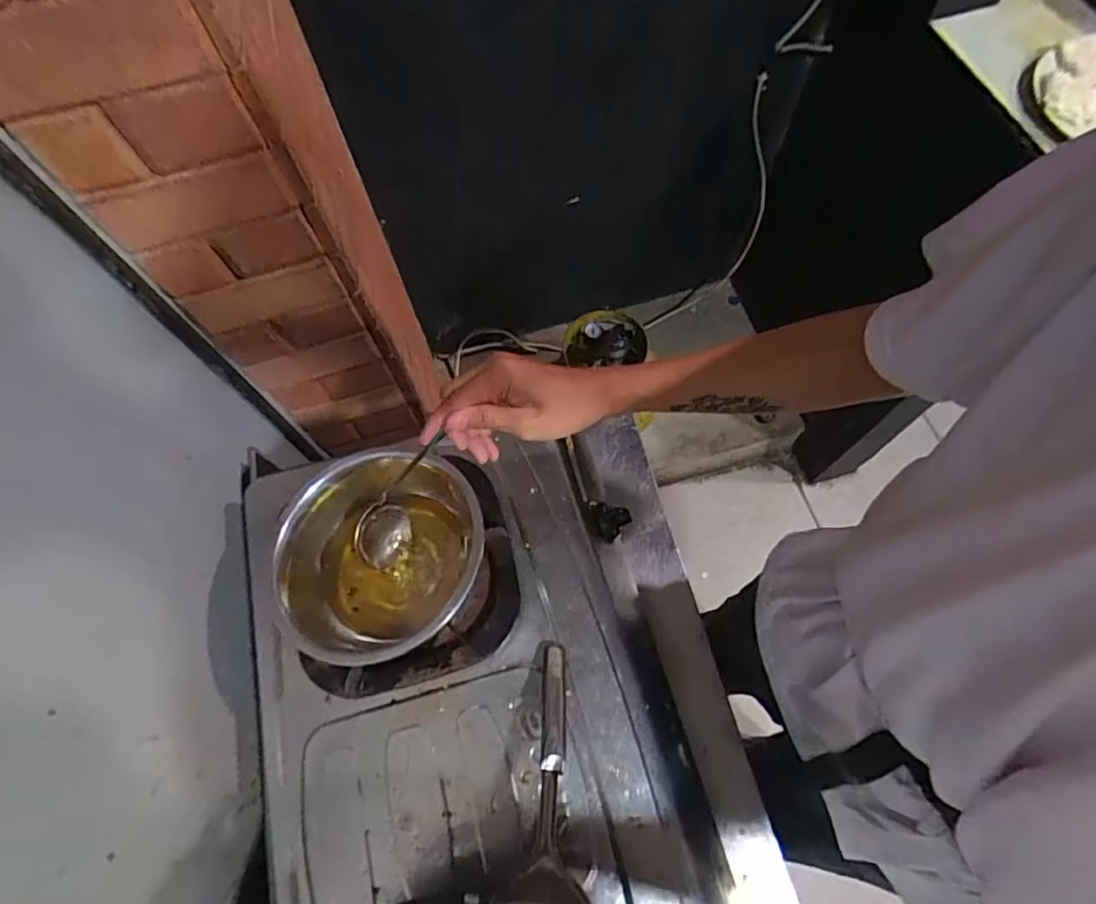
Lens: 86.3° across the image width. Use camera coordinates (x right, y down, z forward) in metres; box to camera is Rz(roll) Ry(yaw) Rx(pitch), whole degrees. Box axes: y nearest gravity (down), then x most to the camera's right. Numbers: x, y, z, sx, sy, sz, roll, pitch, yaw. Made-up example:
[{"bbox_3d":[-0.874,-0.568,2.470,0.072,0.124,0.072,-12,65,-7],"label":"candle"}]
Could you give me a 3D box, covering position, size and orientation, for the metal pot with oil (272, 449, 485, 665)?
[{"bbox_3d":[-0.149,0.090,0.525,0.155,0.077,0.175,29,72,11],"label":"metal pot with oil"}]

